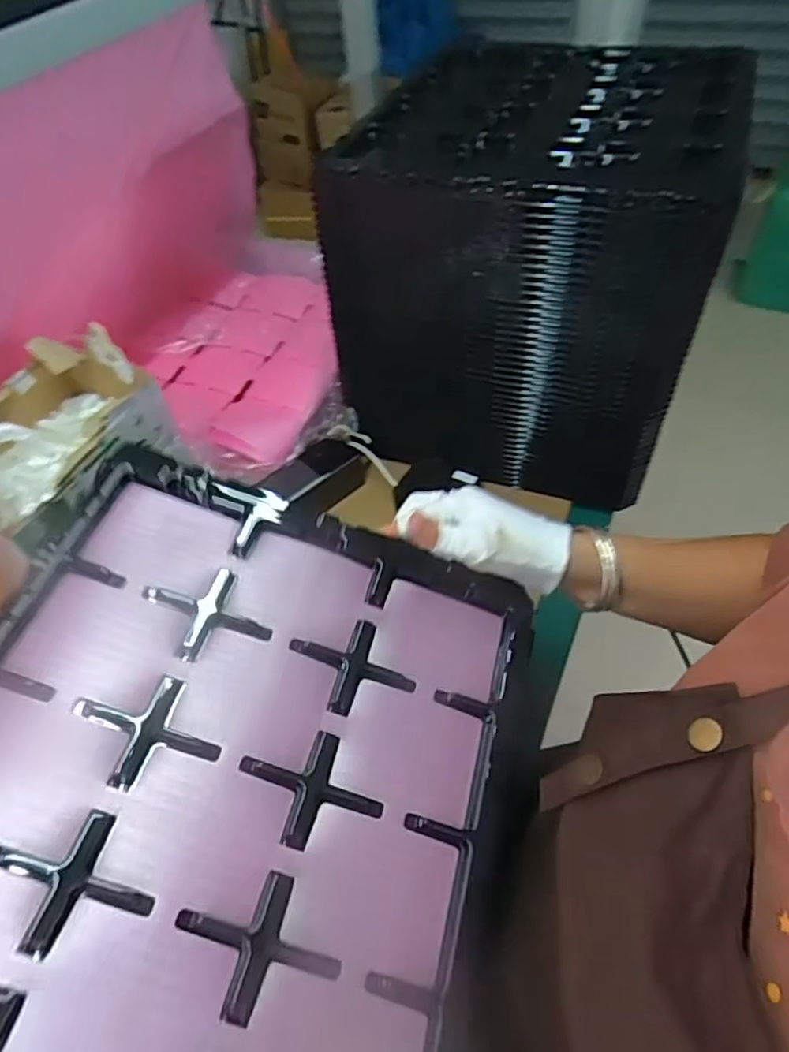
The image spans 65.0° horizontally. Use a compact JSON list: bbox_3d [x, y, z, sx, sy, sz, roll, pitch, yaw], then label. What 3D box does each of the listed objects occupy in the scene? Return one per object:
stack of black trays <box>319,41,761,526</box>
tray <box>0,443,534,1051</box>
[{"bbox_3d":[0.154,-0.315,0.708,0.352,0.314,0.401,14,55,16],"label":"stack of black trays"},{"bbox_3d":[-0.097,0.142,0.374,0.336,0.013,0.366,20,55,-2],"label":"tray"}]

